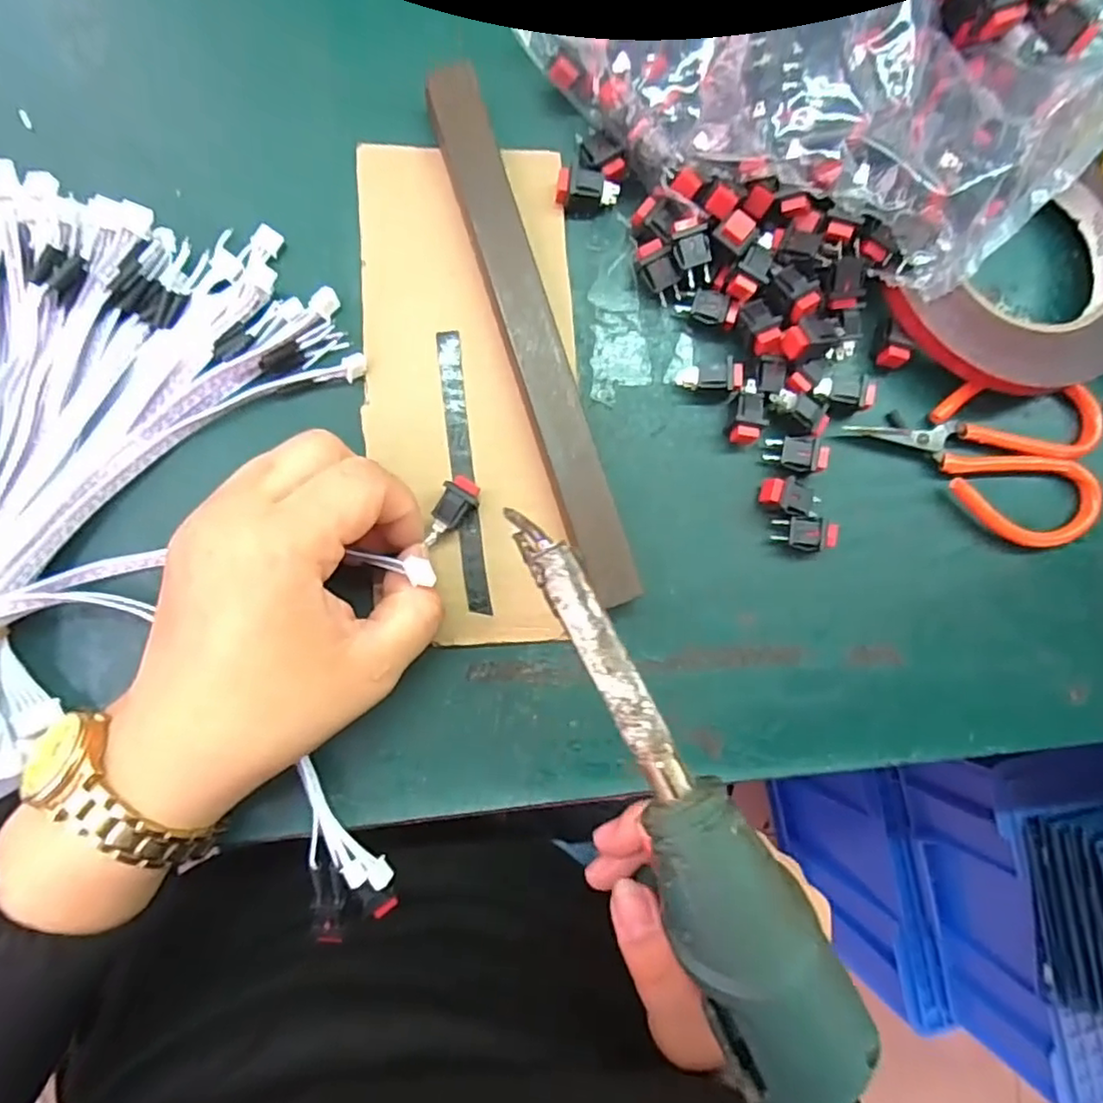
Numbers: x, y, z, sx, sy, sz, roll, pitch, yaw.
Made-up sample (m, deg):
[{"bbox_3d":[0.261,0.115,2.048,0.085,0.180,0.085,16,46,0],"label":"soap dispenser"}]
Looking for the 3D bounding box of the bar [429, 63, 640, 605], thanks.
[{"bbox_3d":[-0.008,-0.081,0.250,0.021,0.019,0.208,-18,89,-7],"label":"bar"}]

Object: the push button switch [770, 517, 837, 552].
[{"bbox_3d":[0.103,-0.007,0.263,0.023,0.012,0.013,7,86,-6],"label":"push button switch"}]

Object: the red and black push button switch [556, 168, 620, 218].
[{"bbox_3d":[0.015,-0.145,0.257,0.024,0.010,0.011,3,87,-6],"label":"red and black push button switch"}]

